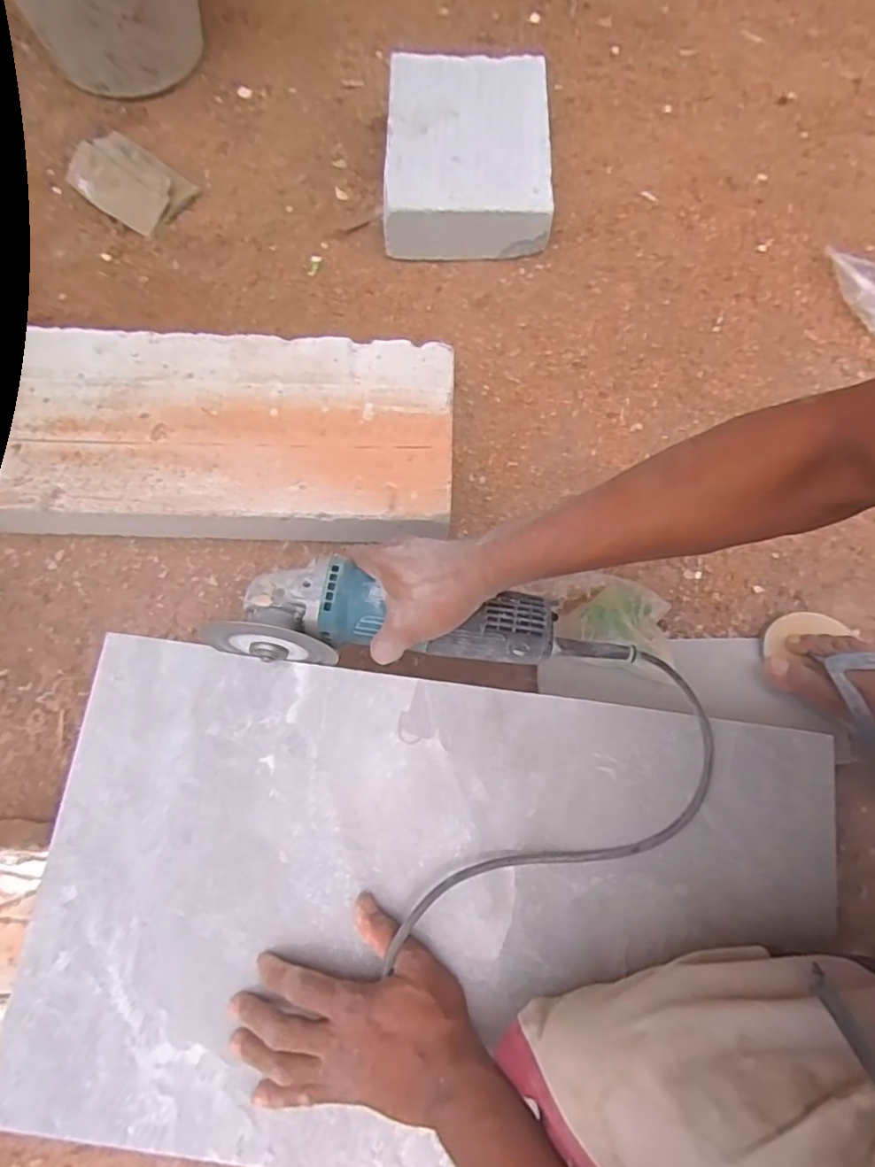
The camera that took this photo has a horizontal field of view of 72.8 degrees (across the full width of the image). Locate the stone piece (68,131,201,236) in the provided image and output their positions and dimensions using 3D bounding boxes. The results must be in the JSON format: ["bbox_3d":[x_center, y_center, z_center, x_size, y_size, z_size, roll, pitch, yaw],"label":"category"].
[{"bbox_3d":[-0.382,-0.497,0.733,0.134,0.032,0.087,30,78,6],"label":"stone piece"}]

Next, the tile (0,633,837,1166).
[{"bbox_3d":[-0.001,0.245,0.445,0.581,0.009,0.337,8,76,0],"label":"tile"}]

